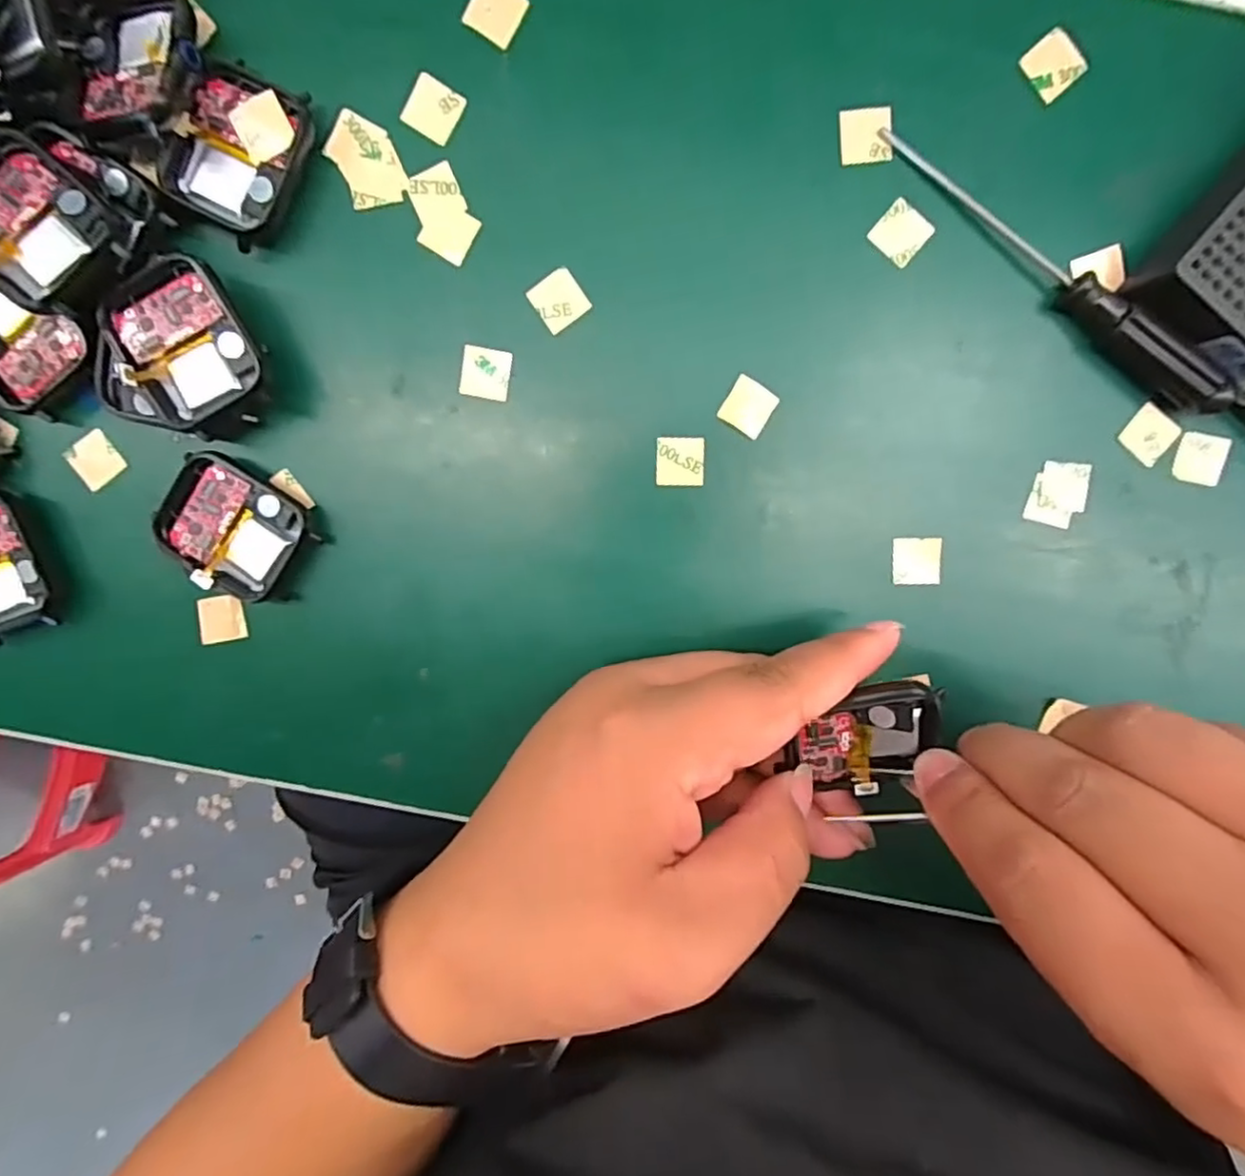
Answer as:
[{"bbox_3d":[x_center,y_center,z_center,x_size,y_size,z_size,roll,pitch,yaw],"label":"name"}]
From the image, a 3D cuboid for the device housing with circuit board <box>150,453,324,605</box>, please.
[{"bbox_3d":[-0.126,-0.020,0.210,0.043,0.012,0.037,36,96,-5],"label":"device housing with circuit board"}]

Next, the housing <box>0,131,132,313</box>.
[{"bbox_3d":[-0.164,-0.099,0.179,0.042,0.006,0.037,42,88,-2],"label":"housing"}]

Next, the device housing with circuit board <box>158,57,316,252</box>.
[{"bbox_3d":[-0.115,-0.131,0.197,0.034,0.010,0.044,28,97,-4],"label":"device housing with circuit board"}]

